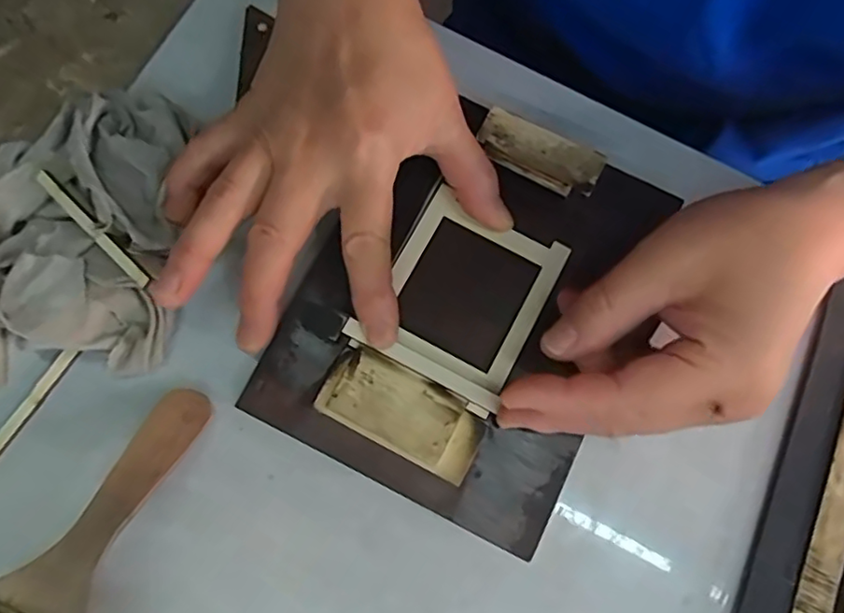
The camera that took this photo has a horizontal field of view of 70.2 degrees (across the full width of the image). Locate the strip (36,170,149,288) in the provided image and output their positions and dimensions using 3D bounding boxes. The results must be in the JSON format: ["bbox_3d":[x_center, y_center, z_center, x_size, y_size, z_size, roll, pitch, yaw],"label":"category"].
[{"bbox_3d":[-0.152,-0.037,0.276,0.078,0.006,0.006,43,79,10],"label":"strip"}]

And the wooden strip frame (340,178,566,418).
[{"bbox_3d":[0.018,-0.006,0.280,0.073,0.009,0.088,28,77,7],"label":"wooden strip frame"}]

